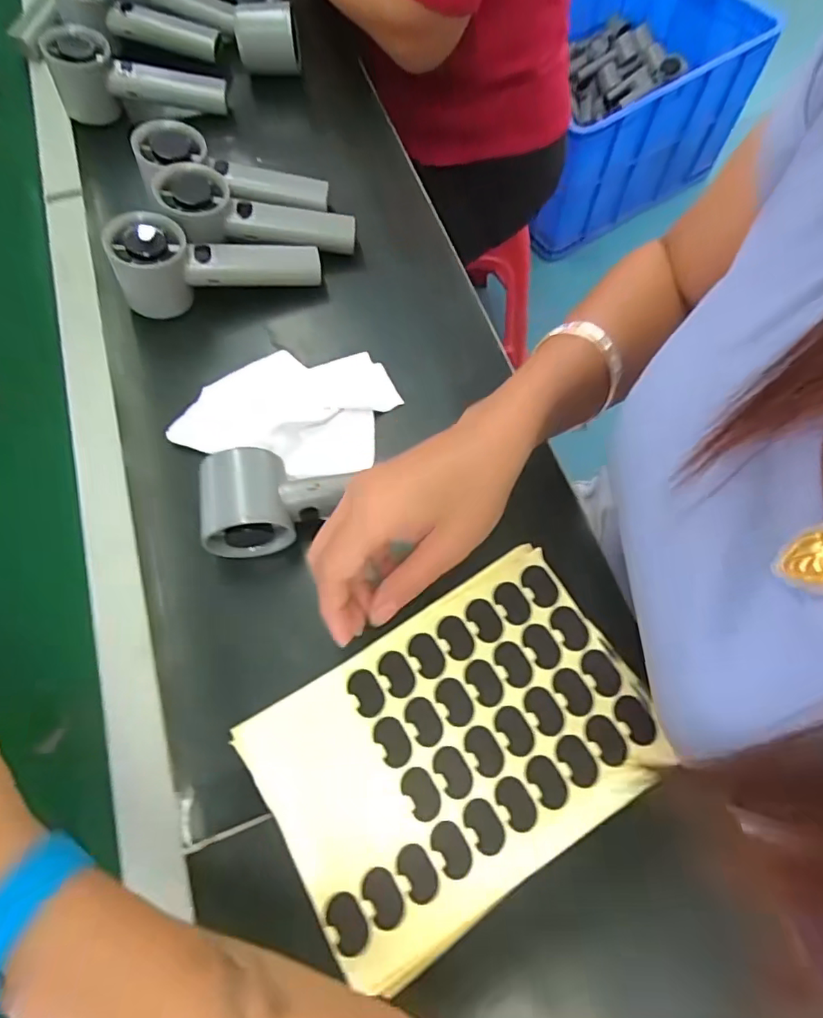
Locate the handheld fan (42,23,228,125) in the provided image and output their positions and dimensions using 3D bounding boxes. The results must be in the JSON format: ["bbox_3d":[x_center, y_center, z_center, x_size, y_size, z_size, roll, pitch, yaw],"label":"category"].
[{"bbox_3d":[-0.254,-0.398,0.509,0.148,0.070,0.048,-3,67,-3],"label":"handheld fan"}]

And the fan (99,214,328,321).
[{"bbox_3d":[-0.151,-0.197,0.430,0.152,0.063,0.049,-11,68,-6],"label":"fan"}]

